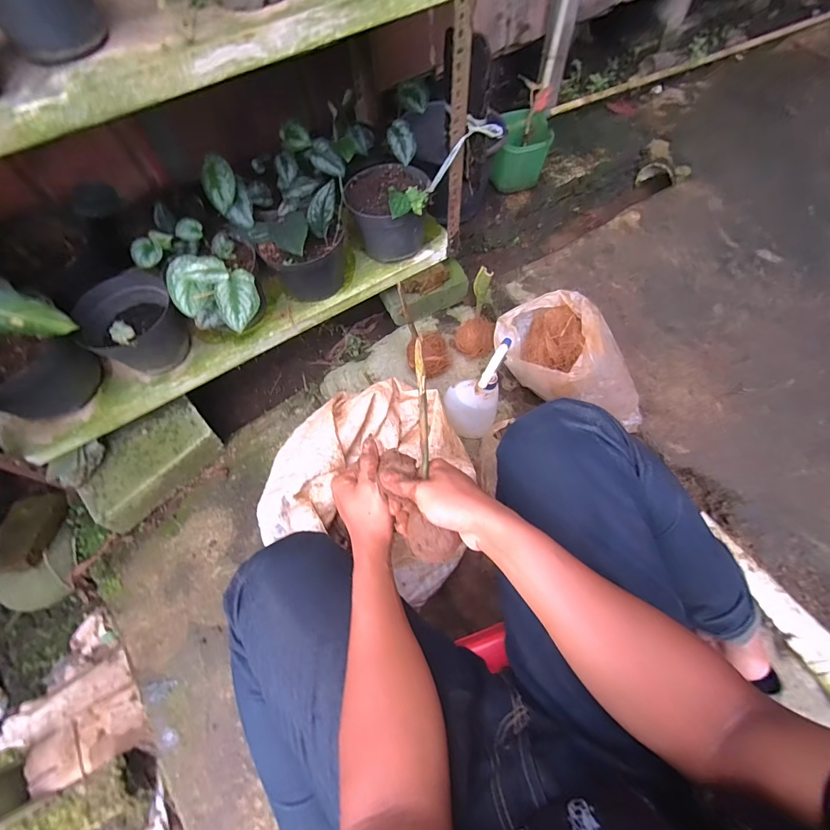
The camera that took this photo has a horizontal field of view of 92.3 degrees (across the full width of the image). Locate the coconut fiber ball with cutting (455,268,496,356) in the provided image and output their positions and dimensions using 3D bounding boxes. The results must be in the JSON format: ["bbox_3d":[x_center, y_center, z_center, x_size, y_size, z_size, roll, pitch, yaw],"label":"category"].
[{"bbox_3d":[0.134,-0.213,0.853,0.089,0.227,0.076,3,66,5],"label":"coconut fiber ball with cutting"}]

